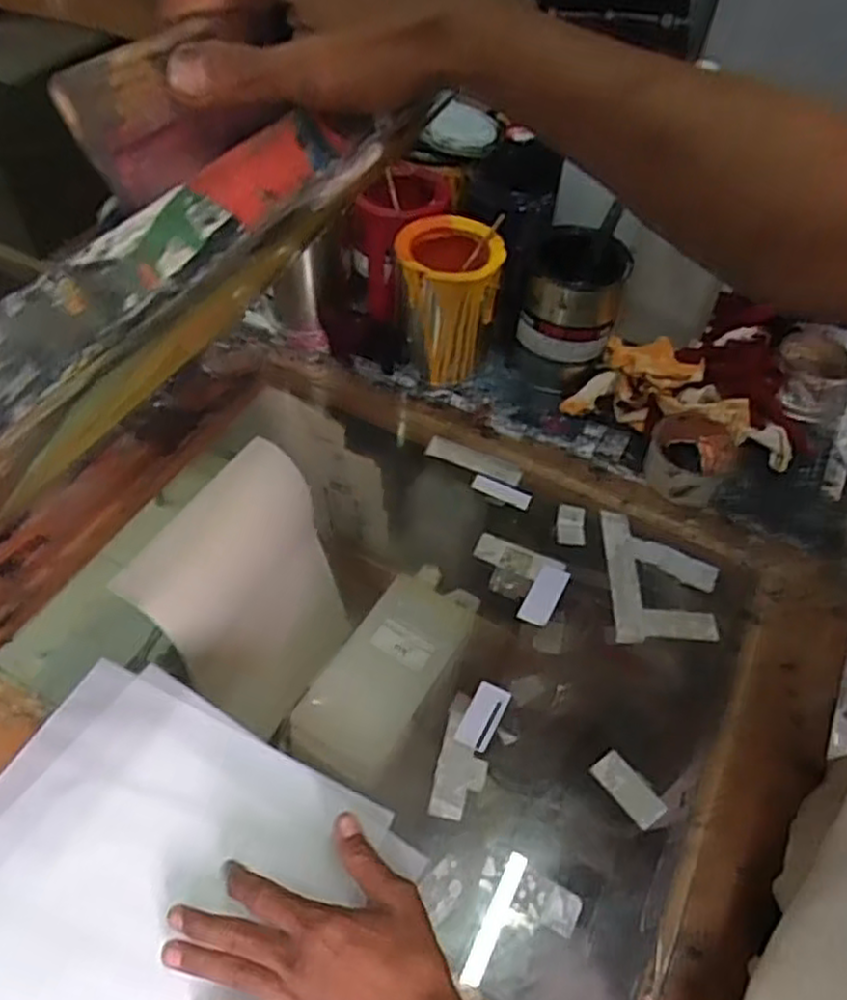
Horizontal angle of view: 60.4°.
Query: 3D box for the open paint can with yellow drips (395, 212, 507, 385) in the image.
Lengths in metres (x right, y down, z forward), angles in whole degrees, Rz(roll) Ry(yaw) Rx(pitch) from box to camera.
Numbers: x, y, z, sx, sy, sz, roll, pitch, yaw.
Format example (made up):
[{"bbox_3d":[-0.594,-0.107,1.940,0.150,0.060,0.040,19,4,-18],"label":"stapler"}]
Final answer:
[{"bbox_3d":[0.026,-0.219,0.800,0.105,0.152,0.106,2,53,-2],"label":"open paint can with yellow drips"}]

